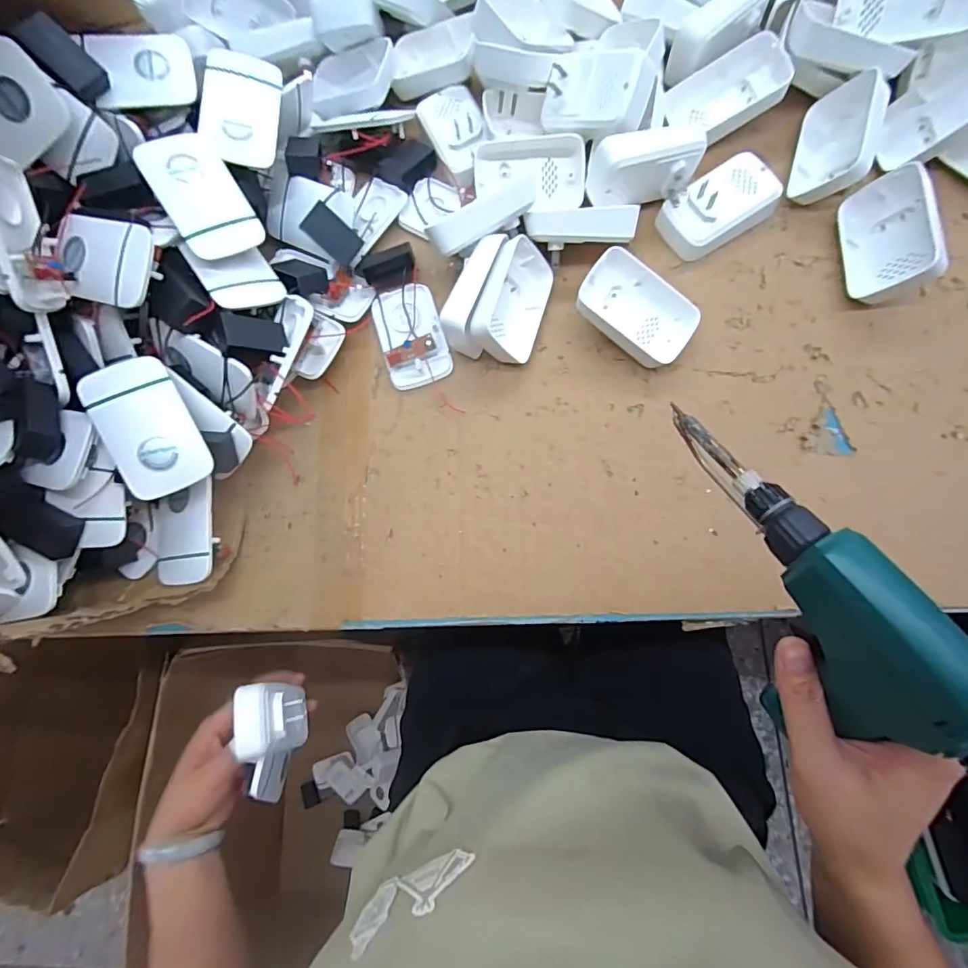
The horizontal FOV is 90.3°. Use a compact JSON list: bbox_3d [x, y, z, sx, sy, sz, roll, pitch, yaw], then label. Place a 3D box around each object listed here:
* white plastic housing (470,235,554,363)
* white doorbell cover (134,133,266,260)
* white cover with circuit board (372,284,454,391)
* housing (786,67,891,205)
[{"bbox_3d":[0.027,-0.155,0.411,0.046,0.052,0.101,17,81,10],"label":"white plastic housing"},{"bbox_3d":[-0.220,-0.226,0.376,0.057,0.009,0.095,-31,100,-22],"label":"white doorbell cover"},{"bbox_3d":[-0.065,-0.134,0.433,0.056,0.016,0.094,-17,78,3],"label":"white cover with circuit board"},{"bbox_3d":[0.298,-0.287,0.403,0.025,0.062,0.095,16,82,-30],"label":"housing"}]

